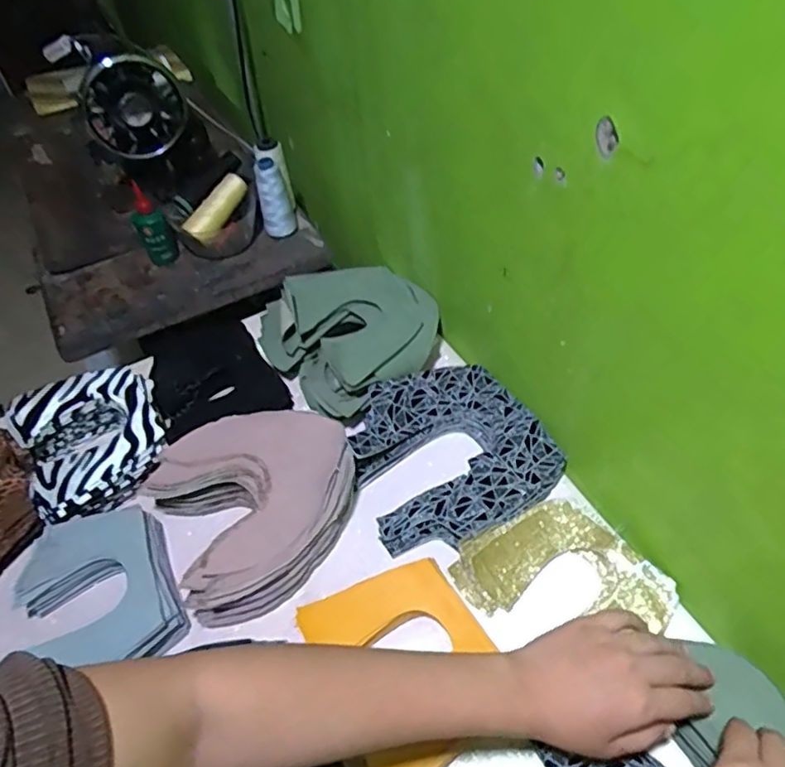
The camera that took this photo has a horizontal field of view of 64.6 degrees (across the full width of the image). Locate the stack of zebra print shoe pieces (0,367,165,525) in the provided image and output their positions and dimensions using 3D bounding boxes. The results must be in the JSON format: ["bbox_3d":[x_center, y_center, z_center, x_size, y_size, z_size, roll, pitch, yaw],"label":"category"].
[{"bbox_3d":[-0.313,0.062,0.654,0.134,0.061,0.153,-26,52,-17],"label":"stack of zebra print shoe pieces"}]

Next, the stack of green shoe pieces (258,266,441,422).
[{"bbox_3d":[-0.042,-0.061,0.707,0.181,0.063,0.168,-28,53,-19],"label":"stack of green shoe pieces"}]

